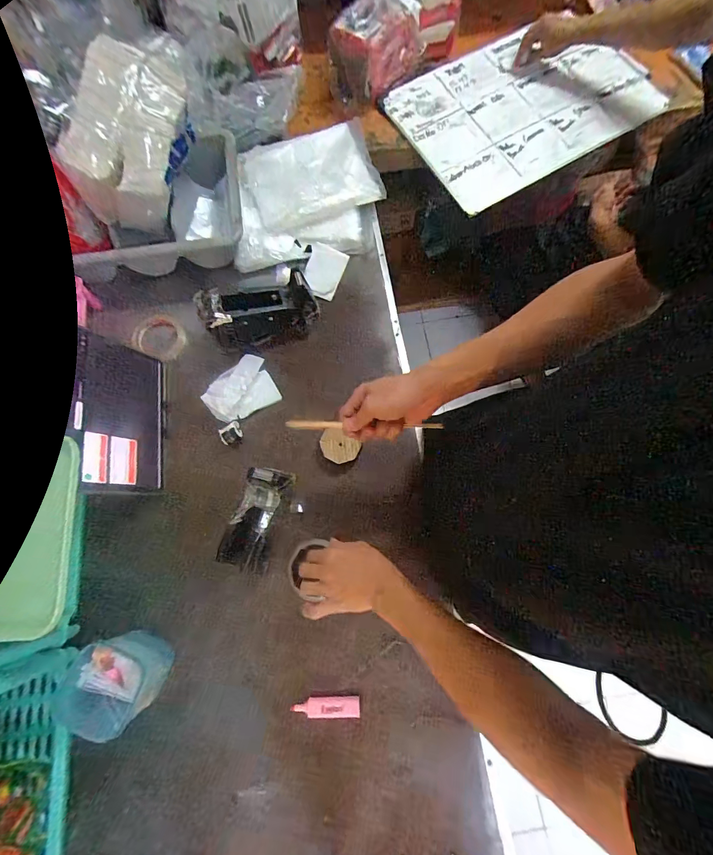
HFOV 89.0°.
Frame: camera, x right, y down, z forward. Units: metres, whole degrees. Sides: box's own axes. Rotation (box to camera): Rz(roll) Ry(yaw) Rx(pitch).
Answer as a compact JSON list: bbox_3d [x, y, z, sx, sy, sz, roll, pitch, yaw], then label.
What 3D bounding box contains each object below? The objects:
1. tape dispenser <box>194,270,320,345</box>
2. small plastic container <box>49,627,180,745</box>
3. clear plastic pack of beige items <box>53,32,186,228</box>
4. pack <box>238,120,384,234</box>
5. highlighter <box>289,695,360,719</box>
[{"bbox_3d":[-0.172,-0.214,0.658,0.198,0.083,0.091,-7,74,-1],"label":"tape dispenser"},{"bbox_3d":[-0.337,0.350,0.509,0.109,0.085,0.109,36,78,10],"label":"small plastic container"},{"bbox_3d":[-0.374,-0.508,0.617,0.110,0.137,0.280,18,90,6],"label":"clear plastic pack of beige items"},{"bbox_3d":[-0.097,-0.550,0.775,0.275,0.051,0.239,-18,74,-4],"label":"pack"},{"bbox_3d":[-0.045,0.412,0.537,0.099,0.009,0.026,2,74,1],"label":"highlighter"}]

